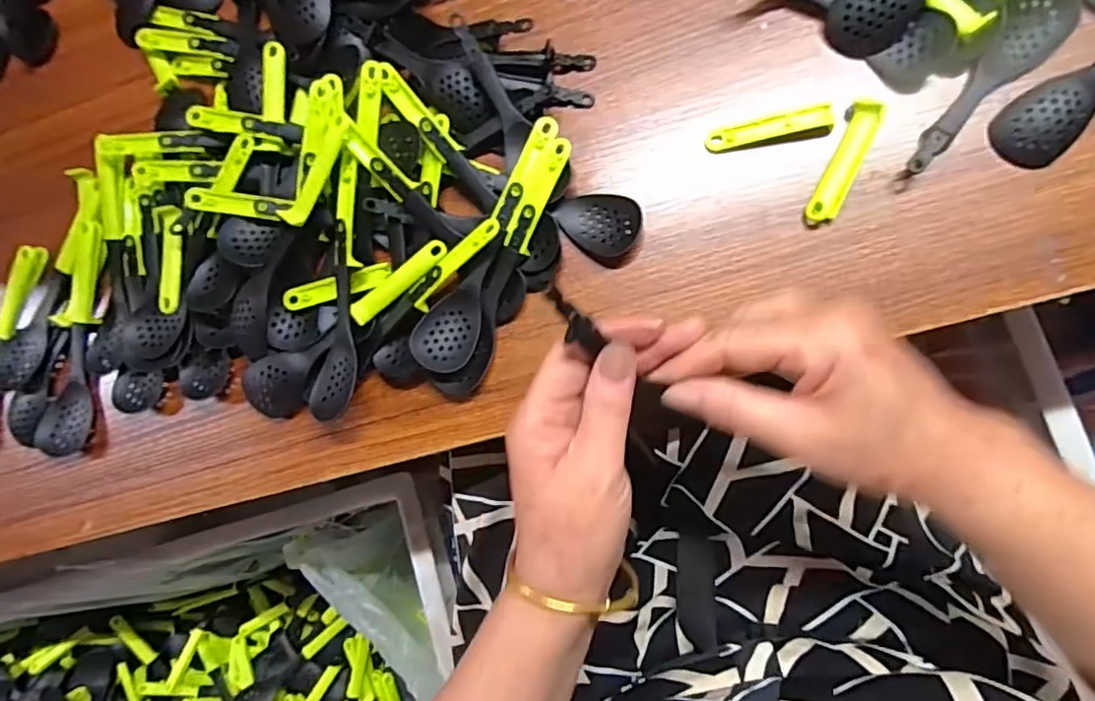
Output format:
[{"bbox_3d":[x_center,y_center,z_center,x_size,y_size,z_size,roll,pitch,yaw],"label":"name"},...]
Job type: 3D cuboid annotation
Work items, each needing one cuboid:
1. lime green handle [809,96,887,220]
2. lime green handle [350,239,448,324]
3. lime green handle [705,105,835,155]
[{"bbox_3d":[0.182,-0.116,0.359,0.018,0.009,0.078,24,91,11],"label":"lime green handle"},{"bbox_3d":[-0.100,-0.047,0.395,0.075,0.014,0.018,-38,81,6],"label":"lime green handle"},{"bbox_3d":[0.140,-0.139,0.373,0.075,0.006,0.018,-6,86,10],"label":"lime green handle"}]

